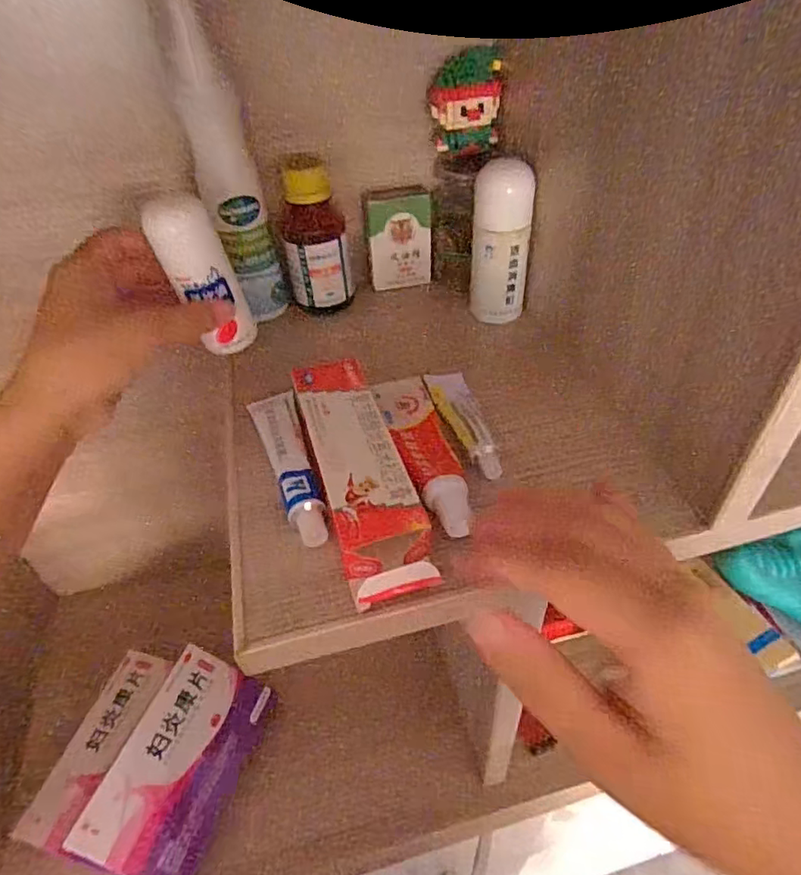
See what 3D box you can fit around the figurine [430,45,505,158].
[{"bbox_3d":[0.044,-0.223,0.366,0.045,0.057,0.029,3,44,7],"label":"figurine"}]

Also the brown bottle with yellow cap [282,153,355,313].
[{"bbox_3d":[-0.061,-0.141,0.390,0.044,0.102,0.038,-7,44,-3],"label":"brown bottle with yellow cap"}]

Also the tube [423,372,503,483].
[{"bbox_3d":[0.037,-0.012,0.314,0.024,0.015,0.101,-10,44,-6],"label":"tube"}]

